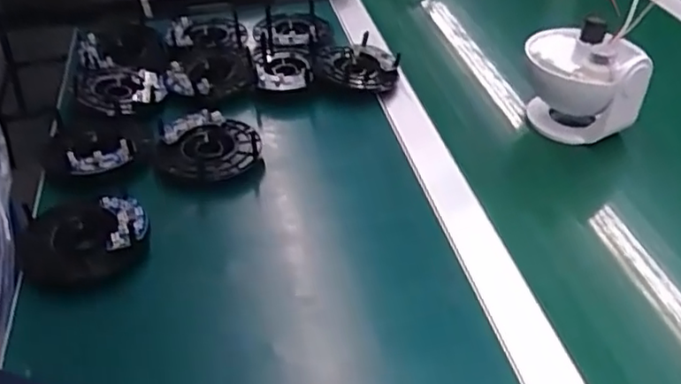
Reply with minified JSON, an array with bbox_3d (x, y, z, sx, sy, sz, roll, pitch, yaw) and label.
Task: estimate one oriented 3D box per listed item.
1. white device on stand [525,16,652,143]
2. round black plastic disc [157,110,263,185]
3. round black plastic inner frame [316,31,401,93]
[{"bbox_3d":[0.245,-0.109,0.659,0.114,0.121,0.087,15,42,19],"label":"white device on stand"},{"bbox_3d":[-0.128,-0.042,0.632,0.096,0.025,0.083,-10,48,-6],"label":"round black plastic disc"},{"bbox_3d":[0.024,-0.145,0.748,0.080,0.027,0.087,-28,46,-29],"label":"round black plastic inner frame"}]

